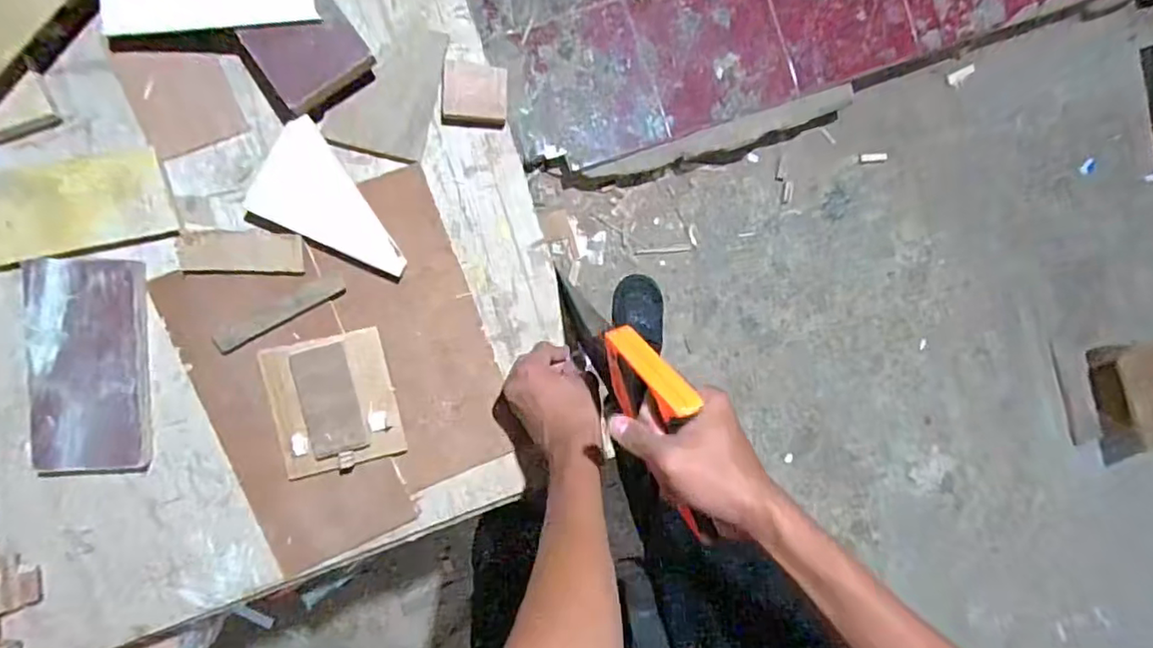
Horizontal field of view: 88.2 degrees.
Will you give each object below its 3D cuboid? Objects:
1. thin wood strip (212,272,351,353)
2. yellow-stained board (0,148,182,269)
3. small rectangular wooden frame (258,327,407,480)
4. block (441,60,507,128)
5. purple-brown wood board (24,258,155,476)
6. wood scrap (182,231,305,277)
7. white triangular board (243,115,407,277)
[{"bbox_3d":[-0.285,-0.010,0.572,0.128,0.014,0.024,-28,96,-5],"label":"thin wood strip"},{"bbox_3d":[-0.516,-0.090,0.532,0.276,0.021,0.082,-15,95,-7],"label":"yellow-stained board"},{"bbox_3d":[-0.237,0.078,0.579,0.111,0.016,0.128,-13,94,-7],"label":"small rectangular wooden frame"},{"bbox_3d":[-0.101,-0.228,0.591,0.063,0.011,0.060,5,92,-8],"label":"block"},{"bbox_3d":[-0.448,0.040,0.551,0.093,0.027,0.195,2,93,-8],"label":"purple-brown wood board"},{"bbox_3d":[-0.315,-0.066,0.560,0.111,0.006,0.039,1,93,-7],"label":"wood scrap"},{"bbox_3d":[-0.222,-0.121,0.566,0.149,0.019,0.097,25,90,-8],"label":"white triangular board"}]

